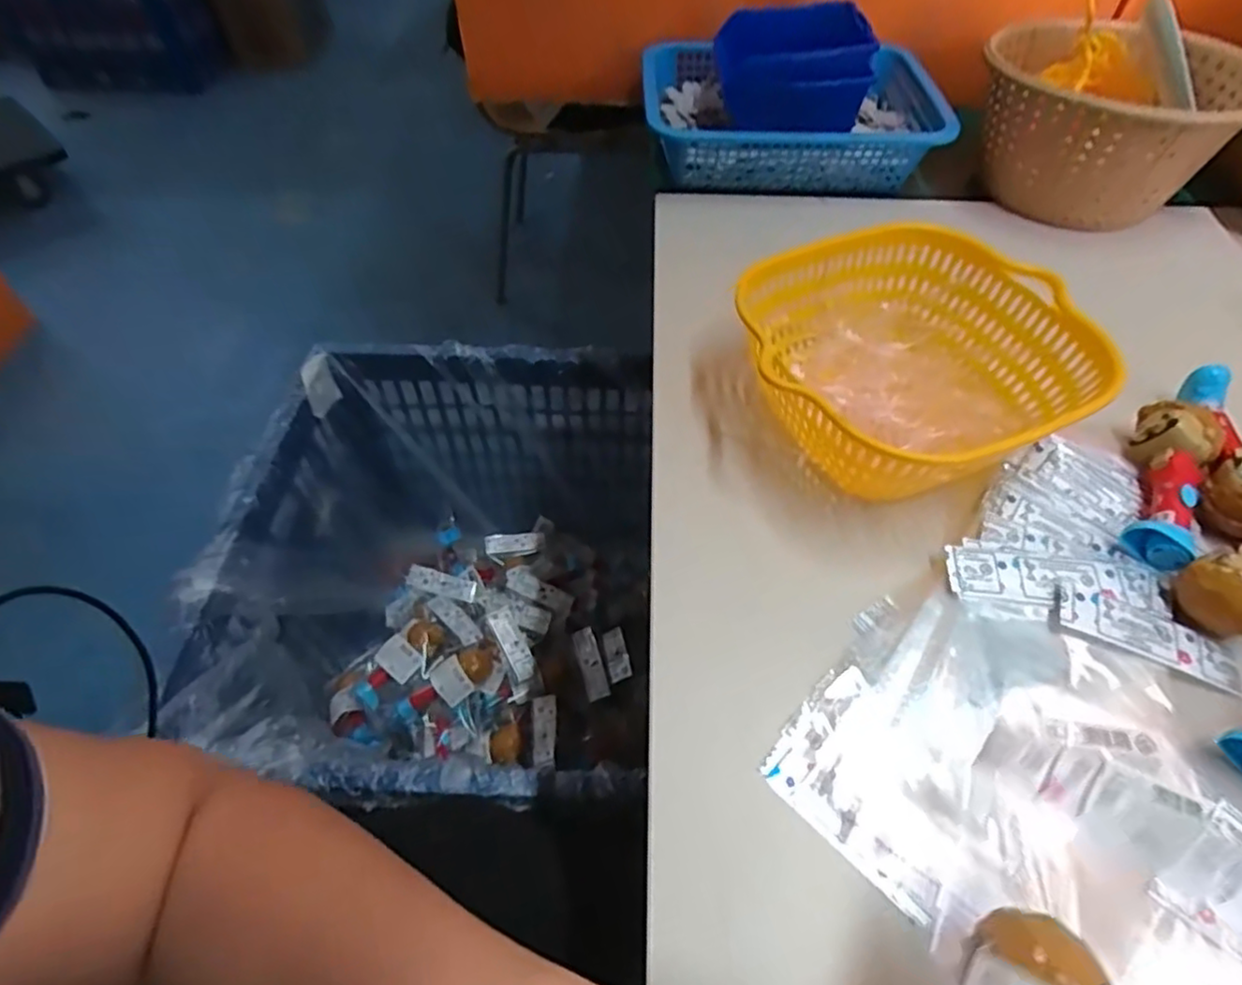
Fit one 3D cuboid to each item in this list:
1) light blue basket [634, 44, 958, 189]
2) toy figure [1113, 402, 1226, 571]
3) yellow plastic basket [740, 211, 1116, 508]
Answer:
[{"bbox_3d":[0.167,-0.380,0.665,0.285,0.062,0.202,1,53,1],"label":"light blue basket"},{"bbox_3d":[0.331,-0.007,0.394,0.040,0.030,0.115,24,56,17],"label":"toy figure"},{"bbox_3d":[0.182,-0.083,0.428,0.208,0.070,0.193,-20,56,-15],"label":"yellow plastic basket"}]

